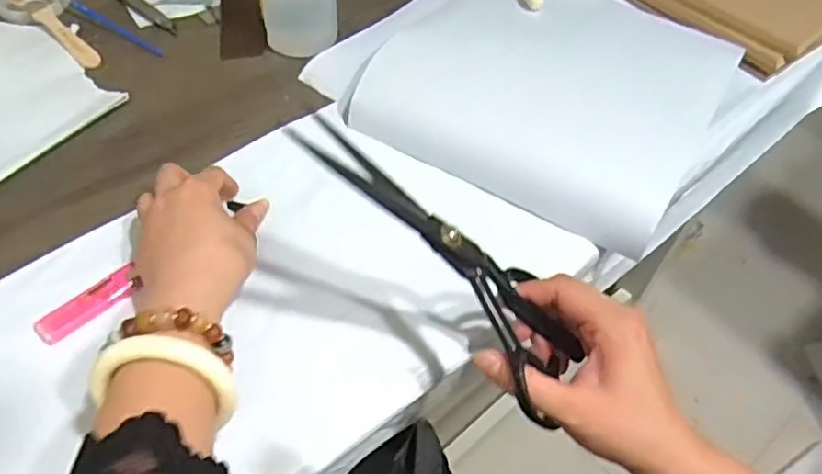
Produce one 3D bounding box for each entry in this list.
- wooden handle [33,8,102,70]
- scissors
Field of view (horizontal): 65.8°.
[{"bbox_3d":[-0.342,-0.200,0.633,0.098,0.007,0.020,42,63,17],"label":"wooden handle"},{"bbox_3d":[0.021,0.014,0.373,0.213,0.027,0.089,44,54,-12],"label":"scissors"}]

